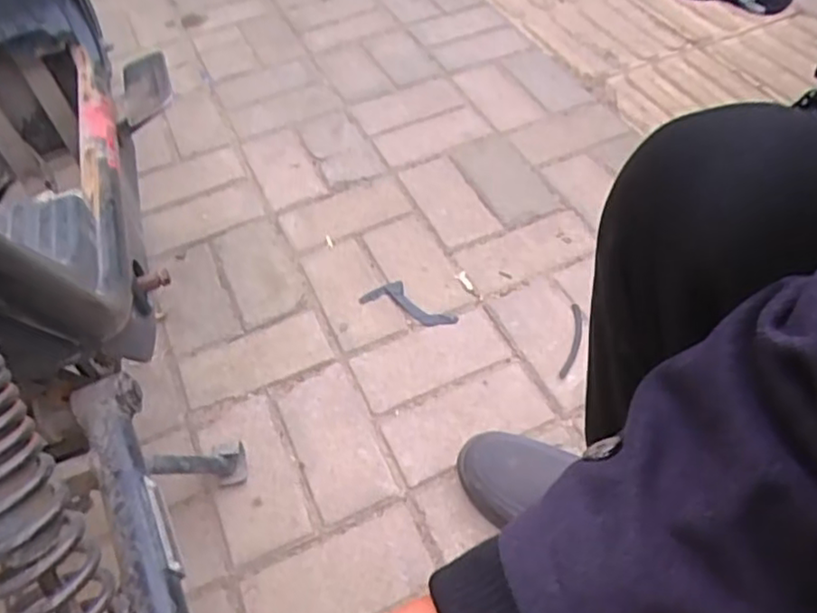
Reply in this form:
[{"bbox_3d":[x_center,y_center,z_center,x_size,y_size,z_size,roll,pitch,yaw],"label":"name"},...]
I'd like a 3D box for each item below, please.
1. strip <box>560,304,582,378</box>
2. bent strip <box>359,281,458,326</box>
[{"bbox_3d":[0.204,0.041,0.833,0.016,0.006,0.115,10,53,13],"label":"strip"},{"bbox_3d":[0.005,-0.006,0.905,0.133,0.010,0.050,17,58,14],"label":"bent strip"}]

